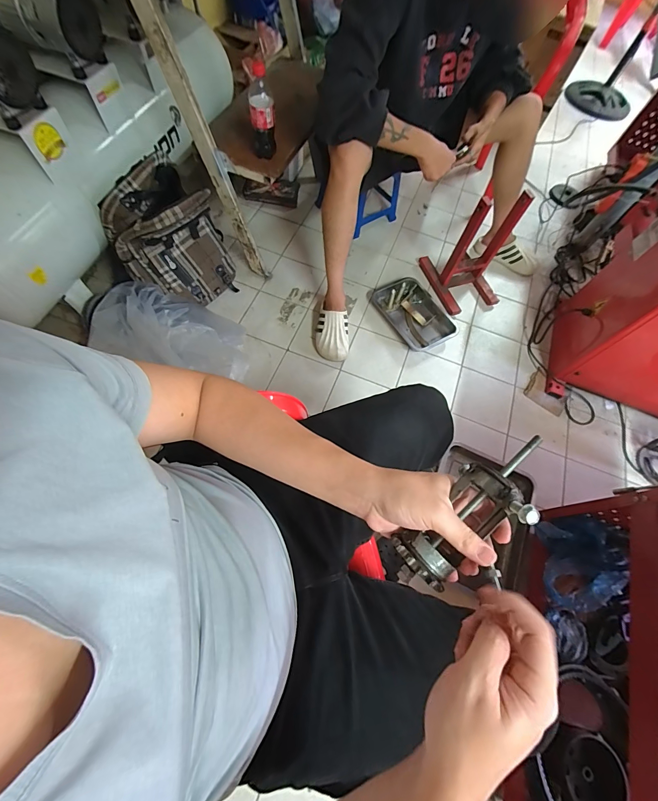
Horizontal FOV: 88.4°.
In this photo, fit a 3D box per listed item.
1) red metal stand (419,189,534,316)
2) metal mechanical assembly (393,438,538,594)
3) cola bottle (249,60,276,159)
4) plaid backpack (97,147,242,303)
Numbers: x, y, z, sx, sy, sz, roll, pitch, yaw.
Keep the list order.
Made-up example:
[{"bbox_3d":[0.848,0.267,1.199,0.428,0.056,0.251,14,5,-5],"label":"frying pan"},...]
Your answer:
[{"bbox_3d":[0.526,-0.557,1.214,0.226,0.348,0.283,-21,70,-14],"label":"red metal stand"},{"bbox_3d":[0.126,0.098,0.282,0.156,0.059,0.069,-43,74,0],"label":"metal mechanical assembly"},{"bbox_3d":[-0.171,-0.730,0.865,0.060,0.192,0.057,-6,67,-8],"label":"cola bottle"},{"bbox_3d":[-0.462,-0.478,1.030,0.196,0.349,0.296,31,67,8],"label":"plaid backpack"}]

